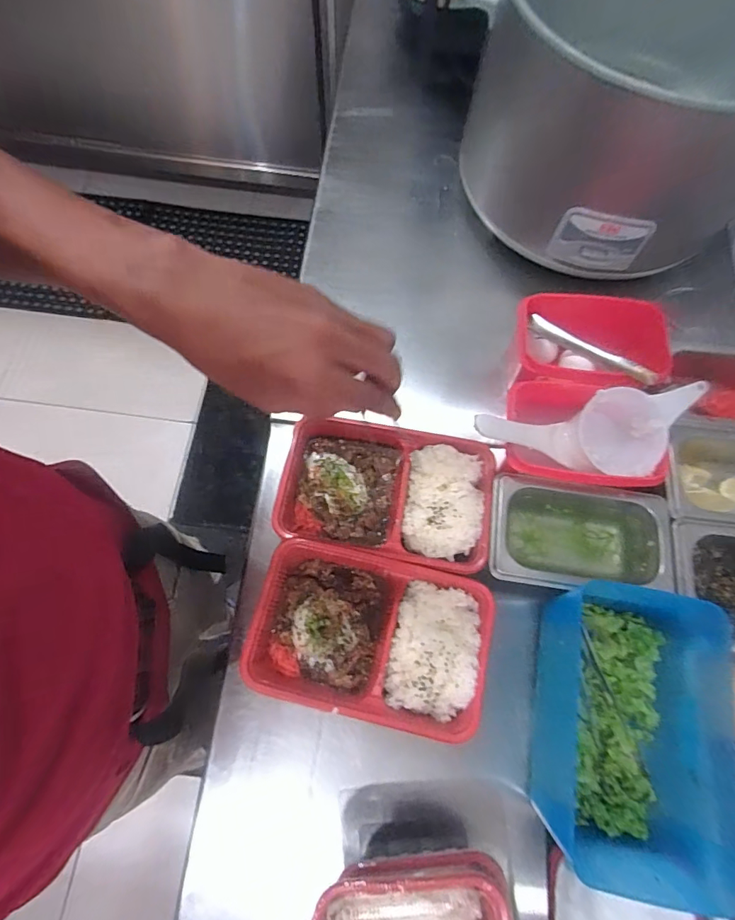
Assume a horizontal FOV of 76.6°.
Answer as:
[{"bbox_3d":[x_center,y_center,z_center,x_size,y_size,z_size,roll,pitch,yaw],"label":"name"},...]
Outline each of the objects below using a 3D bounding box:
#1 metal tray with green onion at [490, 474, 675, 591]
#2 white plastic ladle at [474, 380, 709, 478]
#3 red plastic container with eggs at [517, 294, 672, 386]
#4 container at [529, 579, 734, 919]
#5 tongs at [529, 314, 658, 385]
[{"bbox_3d":[0.209,0.080,0.471,0.172,0.061,0.103,9,71,1],"label":"metal tray with green onion"},{"bbox_3d":[0.222,-0.018,0.479,0.236,0.080,0.084,-4,71,-3],"label":"white plastic ladle"},{"bbox_3d":[0.246,-0.122,0.518,0.157,0.072,0.107,2,71,-1],"label":"red plastic container with eggs"},{"bbox_3d":[0.229,0.229,0.406,0.133,0.097,0.214,15,71,3],"label":"container"},{"bbox_3d":[0.238,-0.119,0.500,0.143,0.019,0.010,37,73,25],"label":"tongs"}]

